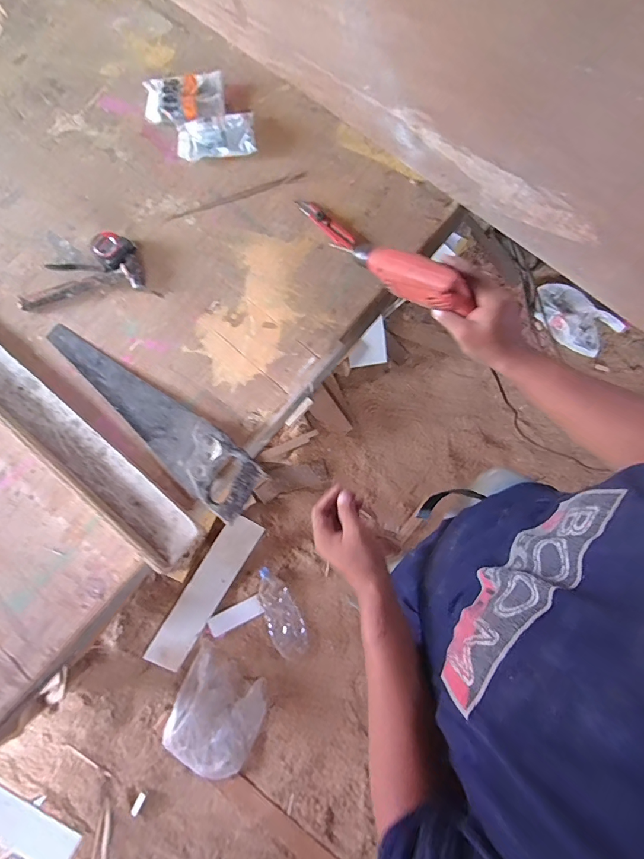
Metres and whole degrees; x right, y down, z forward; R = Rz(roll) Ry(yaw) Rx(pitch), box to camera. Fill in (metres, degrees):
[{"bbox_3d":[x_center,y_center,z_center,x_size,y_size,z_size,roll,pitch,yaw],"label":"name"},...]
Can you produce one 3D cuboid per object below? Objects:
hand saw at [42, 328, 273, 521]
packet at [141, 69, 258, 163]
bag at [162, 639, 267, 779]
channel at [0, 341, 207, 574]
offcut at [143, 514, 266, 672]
[{"bbox_3d":[-0.320,-0.035,0.738,0.497,0.027,0.114,40,81,8],"label":"hand saw"},{"bbox_3d":[-0.264,-0.680,0.862,0.228,0.030,0.213,-8,79,-2],"label":"packet"},{"bbox_3d":[-0.347,0.948,1.325,0.288,0.045,0.335,25,81,5],"label":"bag"},{"bbox_3d":[-0.791,-0.242,0.773,1.447,0.040,0.108,39,81,7],"label":"channel"},{"bbox_3d":[-0.405,0.564,1.389,0.130,0.017,0.553,34,83,-14],"label":"offcut"}]

